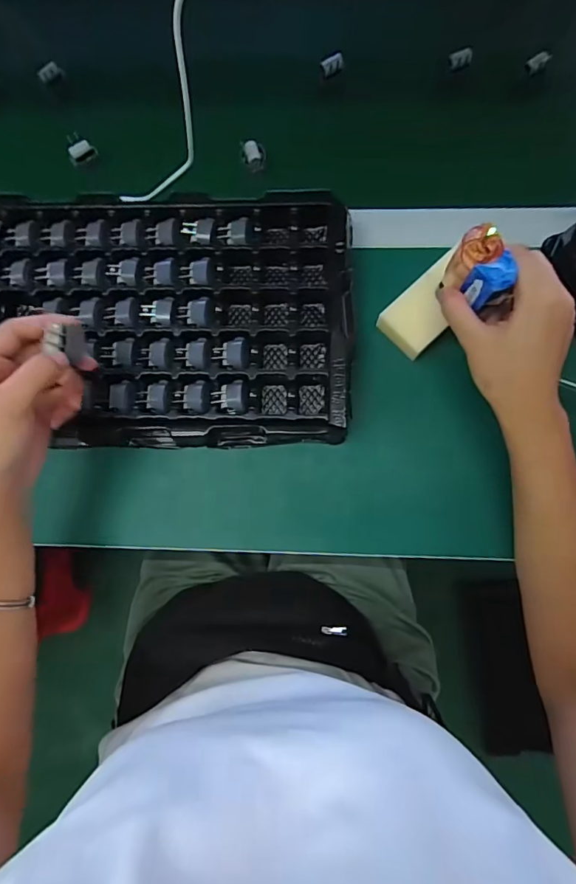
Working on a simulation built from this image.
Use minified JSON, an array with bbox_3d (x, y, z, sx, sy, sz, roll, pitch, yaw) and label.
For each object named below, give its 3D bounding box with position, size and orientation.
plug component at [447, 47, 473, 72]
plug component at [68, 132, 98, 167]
[{"bbox_3d":[0.176,-0.392,0.468,0.023,0.017,0.004,-8,48,16],"label":"plug component"},{"bbox_3d":[-0.217,-0.304,0.475,0.028,0.024,0.017,-35,82,-3],"label":"plug component"}]

